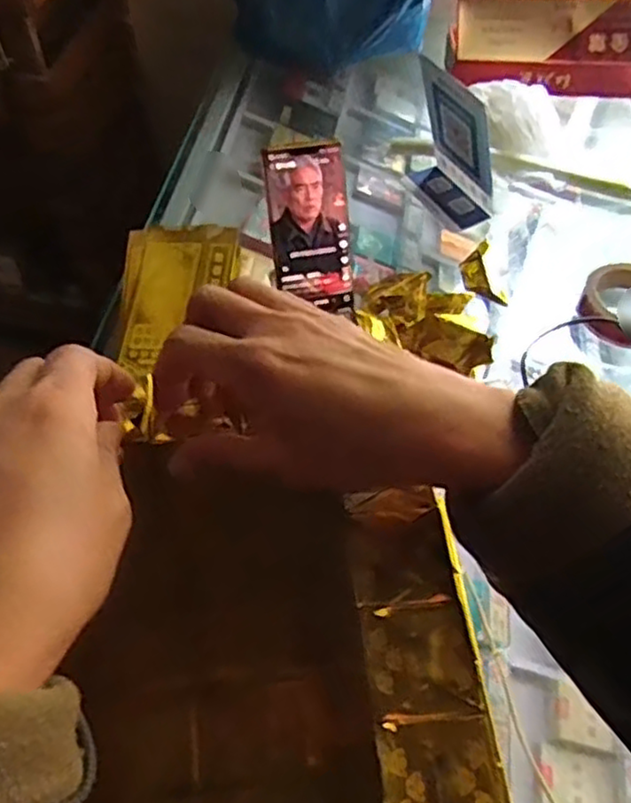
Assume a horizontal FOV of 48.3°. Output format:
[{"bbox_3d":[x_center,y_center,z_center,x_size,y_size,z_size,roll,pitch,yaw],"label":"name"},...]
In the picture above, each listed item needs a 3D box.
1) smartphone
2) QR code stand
[{"bbox_3d":[-0.004,-0.159,0.661,0.072,0.160,0.008,-9,24,-6],"label":"smartphone"},{"bbox_3d":[0.155,-0.293,0.802,0.052,0.166,0.126,-24,58,-18],"label":"QR code stand"}]

